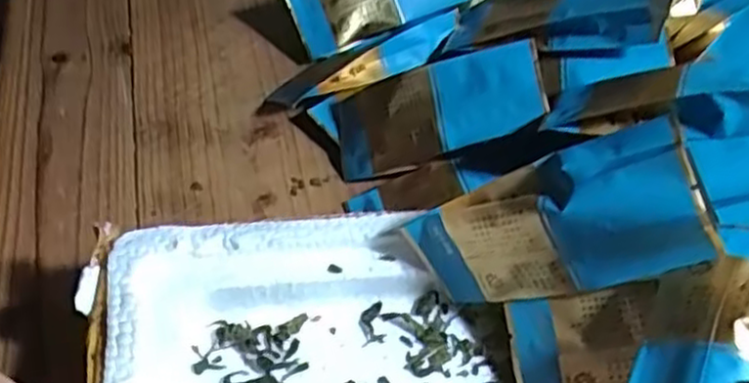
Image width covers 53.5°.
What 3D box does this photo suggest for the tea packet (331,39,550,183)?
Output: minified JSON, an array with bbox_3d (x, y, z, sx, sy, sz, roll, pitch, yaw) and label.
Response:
[{"bbox_3d":[0.036,-0.048,0.446,0.129,0.013,0.055,-15,78,21],"label":"tea packet"}]

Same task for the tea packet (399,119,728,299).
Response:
[{"bbox_3d":[0.080,0.016,0.339,0.130,0.056,0.034,-20,31,31],"label":"tea packet"}]

